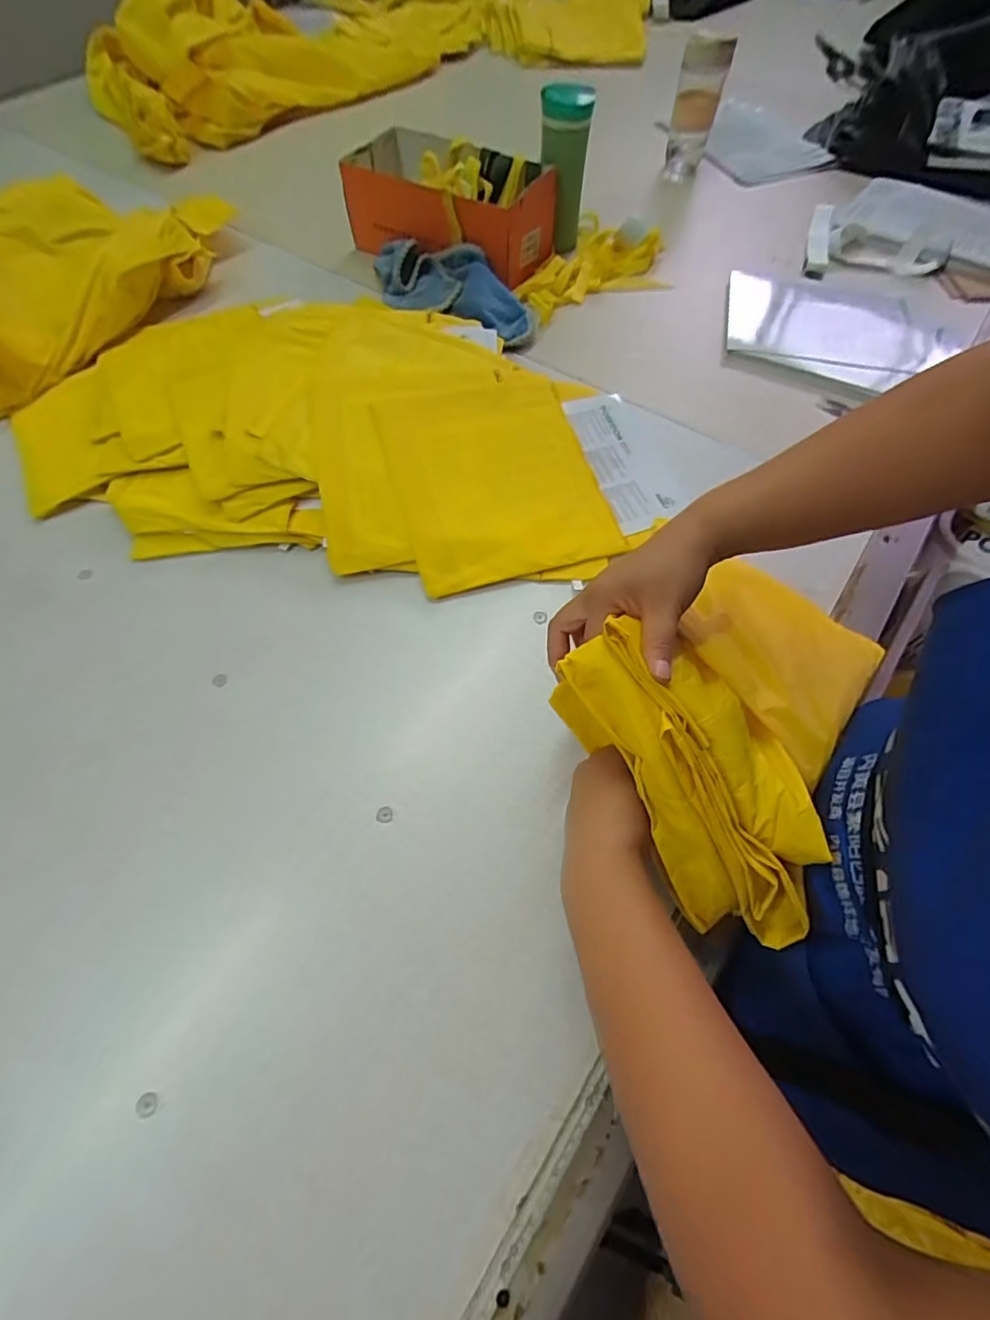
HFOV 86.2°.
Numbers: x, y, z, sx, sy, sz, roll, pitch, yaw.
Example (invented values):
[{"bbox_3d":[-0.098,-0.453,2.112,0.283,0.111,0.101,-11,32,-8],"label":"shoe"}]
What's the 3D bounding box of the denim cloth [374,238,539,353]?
[{"bbox_3d":[-0.066,-0.549,0.789,0.291,0.055,0.126,34,69,17],"label":"denim cloth"}]

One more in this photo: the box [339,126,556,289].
[{"bbox_3d":[-0.070,-0.719,0.842,0.304,0.115,0.159,28,66,14],"label":"box"}]

